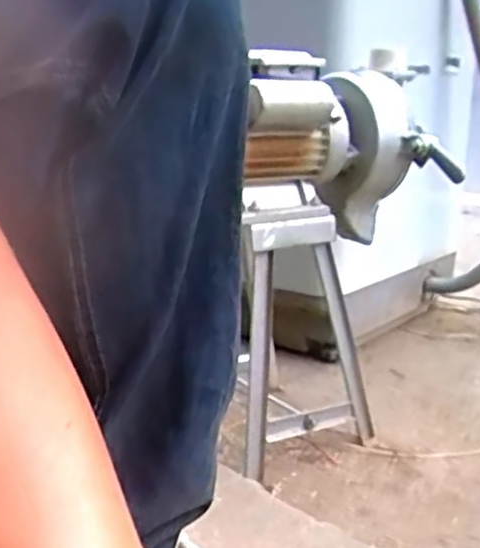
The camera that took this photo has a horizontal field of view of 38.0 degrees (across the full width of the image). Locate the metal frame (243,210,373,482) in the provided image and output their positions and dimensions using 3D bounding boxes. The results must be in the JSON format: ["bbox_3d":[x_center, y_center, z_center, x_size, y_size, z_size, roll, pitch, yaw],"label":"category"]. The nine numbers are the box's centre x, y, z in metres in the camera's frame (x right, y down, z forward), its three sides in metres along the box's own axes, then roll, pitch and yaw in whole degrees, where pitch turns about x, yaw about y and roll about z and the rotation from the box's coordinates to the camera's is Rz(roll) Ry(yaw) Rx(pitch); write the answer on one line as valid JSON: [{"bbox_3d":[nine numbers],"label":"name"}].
[{"bbox_3d":[0.079,0.094,0.904,0.213,0.353,0.044,-19,24,-34],"label":"metal frame"}]

